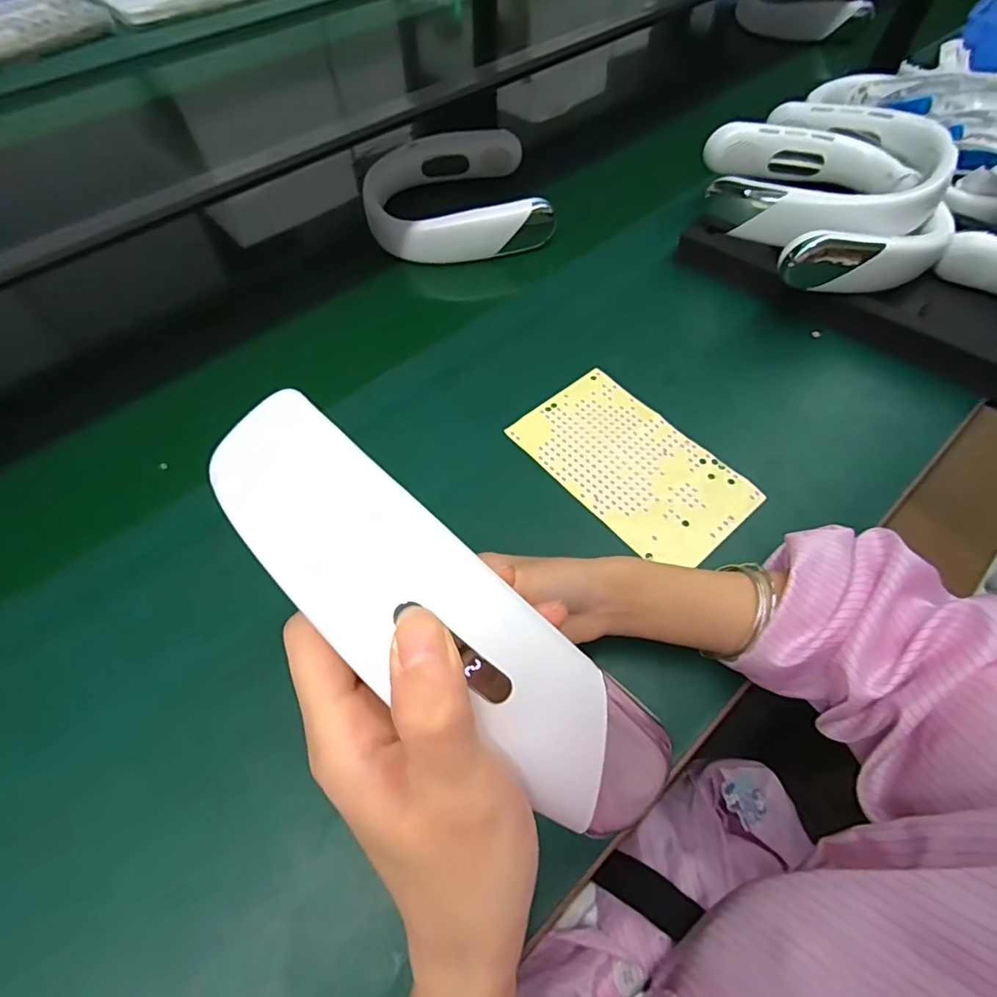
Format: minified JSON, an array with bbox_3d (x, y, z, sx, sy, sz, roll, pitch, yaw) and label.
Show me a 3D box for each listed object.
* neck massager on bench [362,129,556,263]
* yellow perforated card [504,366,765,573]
[{"bbox_3d":[-0.050,-0.358,0.629,0.212,0.045,0.201,-12,60,-7],"label":"neck massager on bench"},{"bbox_3d":[0.110,-0.030,0.442,0.110,0.004,0.184,-36,65,-19],"label":"yellow perforated card"}]

